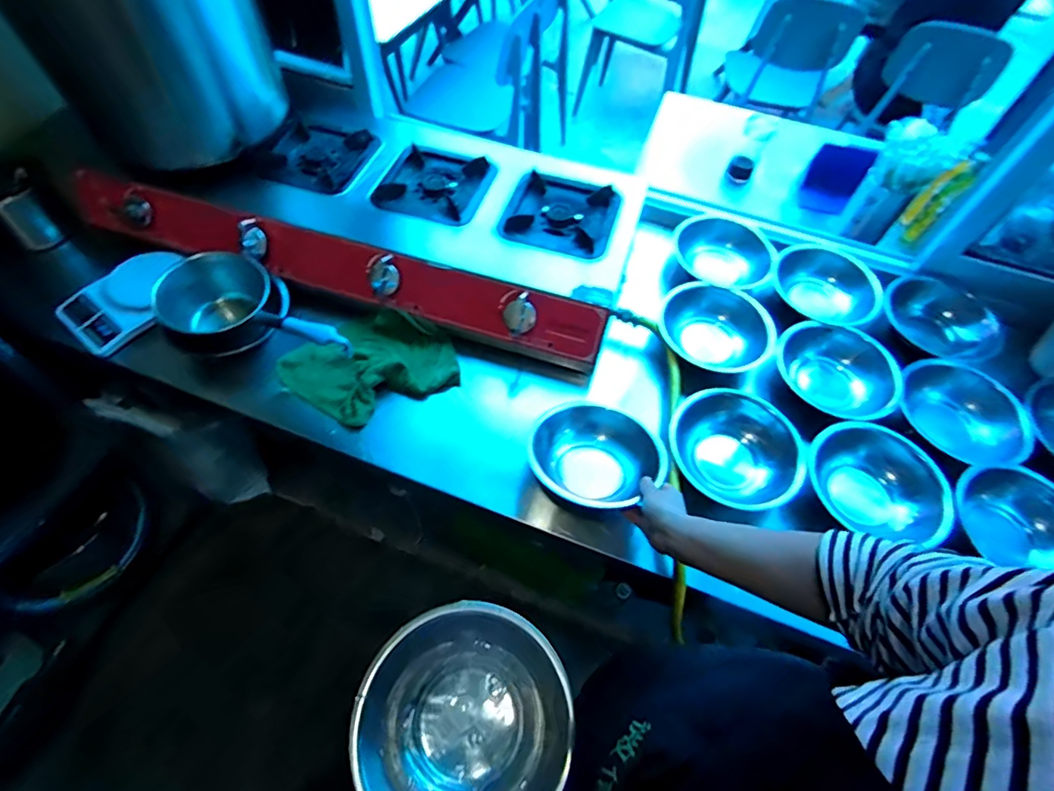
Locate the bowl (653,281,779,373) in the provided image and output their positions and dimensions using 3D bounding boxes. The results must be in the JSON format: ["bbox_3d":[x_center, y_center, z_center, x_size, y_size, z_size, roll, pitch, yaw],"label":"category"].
[{"bbox_3d":[0.316,-0.112,0.873,0.181,0.051,0.179,2,58,-3],"label":"bowl"}]

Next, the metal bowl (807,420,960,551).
[{"bbox_3d":[0.491,0.127,0.738,0.185,0.061,0.169,16,58,6],"label":"metal bowl"}]

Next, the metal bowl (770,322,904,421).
[{"bbox_3d":[0.491,-0.034,0.835,0.168,0.058,0.189,-33,65,-22],"label":"metal bowl"}]

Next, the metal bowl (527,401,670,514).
[{"bbox_3d":[0.087,0.080,0.707,0.177,0.068,0.168,2,58,-3],"label":"metal bowl"}]

